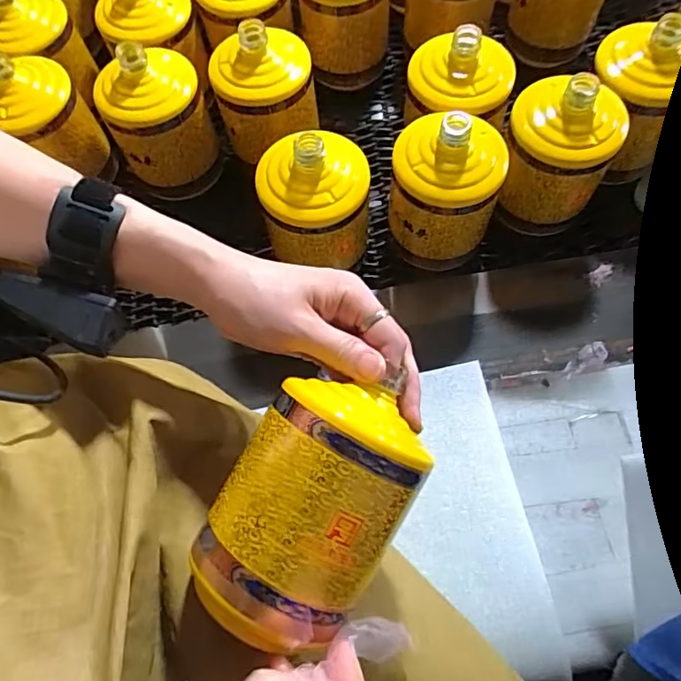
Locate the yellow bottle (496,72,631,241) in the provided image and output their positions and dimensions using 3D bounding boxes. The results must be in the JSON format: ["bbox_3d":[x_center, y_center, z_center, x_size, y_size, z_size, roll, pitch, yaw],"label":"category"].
[{"bbox_3d":[0.203,-0.175,0.510,0.100,0.138,0.104,14,69,8],"label":"yellow bottle"}]

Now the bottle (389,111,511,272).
[{"bbox_3d":[0.095,-0.138,0.502,0.099,0.135,0.091,9,69,6],"label":"bottle"}]

